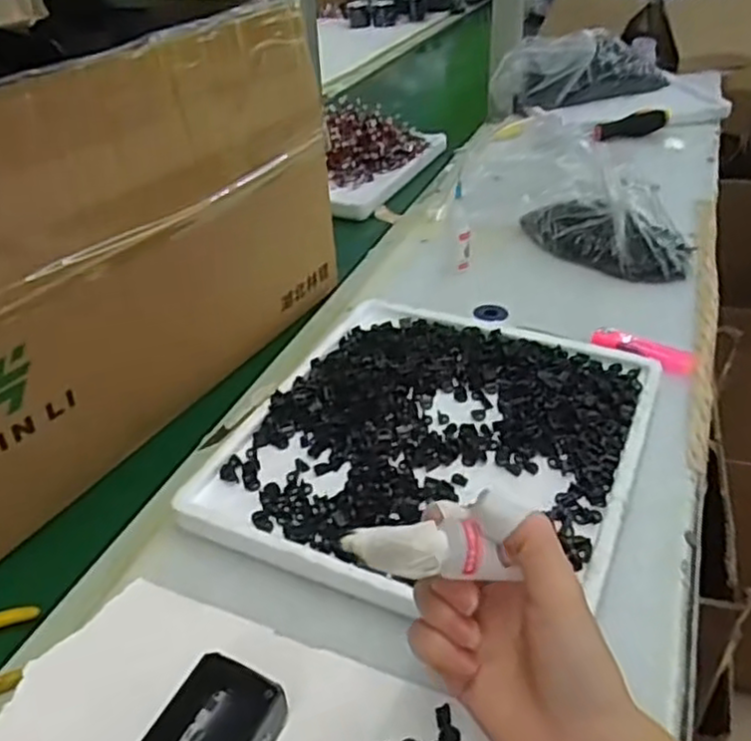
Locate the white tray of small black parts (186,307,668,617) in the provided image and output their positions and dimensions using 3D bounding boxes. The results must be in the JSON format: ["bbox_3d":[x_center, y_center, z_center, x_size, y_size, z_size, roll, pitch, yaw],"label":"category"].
[{"bbox_3d":[0.047,0.048,0.500,0.251,0.034,0.280,15,40,21],"label":"white tray of small black parts"}]

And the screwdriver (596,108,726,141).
[{"bbox_3d":[0.417,-0.368,1.037,0.215,0.025,0.029,-15,36,-15],"label":"screwdriver"}]

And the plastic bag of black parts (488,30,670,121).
[{"bbox_3d":[0.329,-0.475,1.121,0.280,0.108,0.095,-18,37,-19],"label":"plastic bag of black parts"}]

